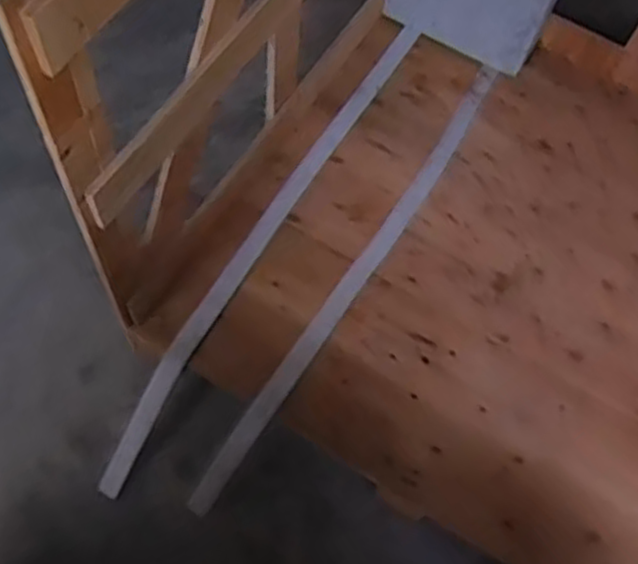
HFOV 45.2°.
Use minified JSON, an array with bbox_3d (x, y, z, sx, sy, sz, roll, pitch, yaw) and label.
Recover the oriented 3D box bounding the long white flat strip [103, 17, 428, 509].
[{"bbox_3d":[-0.075,-0.106,1.396,0.054,0.107,1.076,28,66,11],"label":"long white flat strip"}]

